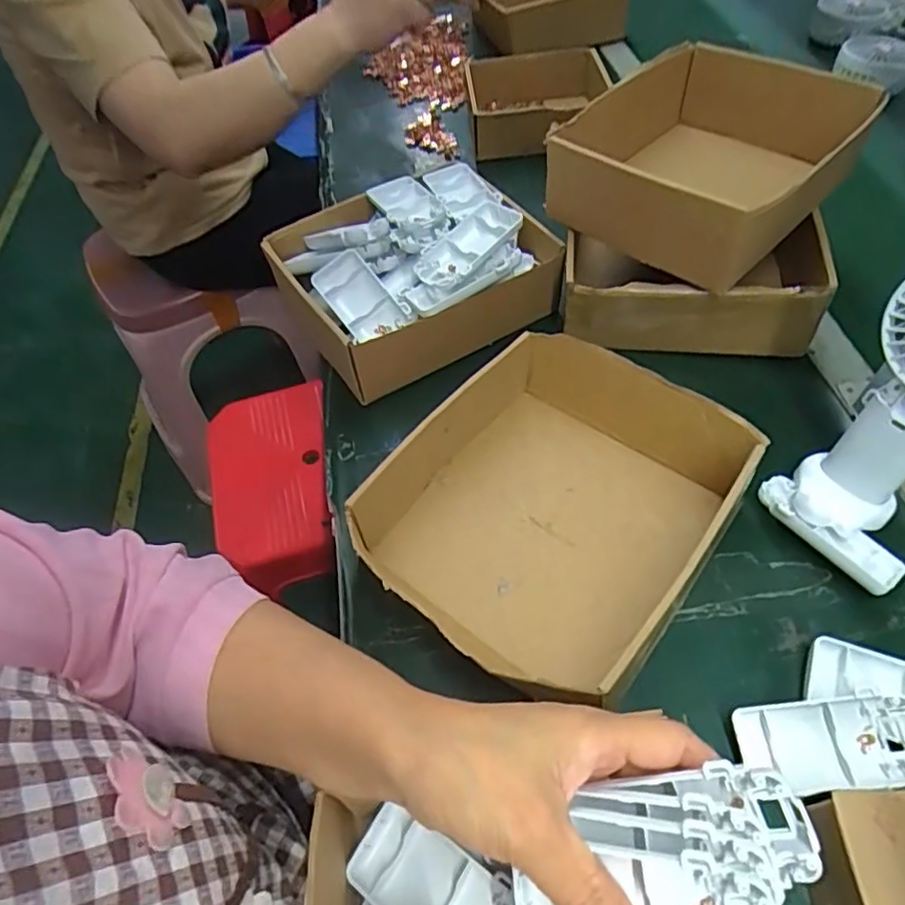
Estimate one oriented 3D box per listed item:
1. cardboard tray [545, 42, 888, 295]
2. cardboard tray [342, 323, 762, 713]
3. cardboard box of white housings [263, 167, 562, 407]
[{"bbox_3d":[0.205,-0.240,0.501,0.215,0.075,0.185,-40,61,-21],"label":"cardboard tray"},{"bbox_3d":[0.070,0.034,0.411,0.192,0.068,0.227,32,63,24],"label":"cardboard tray"},{"bbox_3d":[-0.037,-0.164,0.547,0.223,0.084,0.190,-29,57,-15],"label":"cardboard box of white housings"}]

